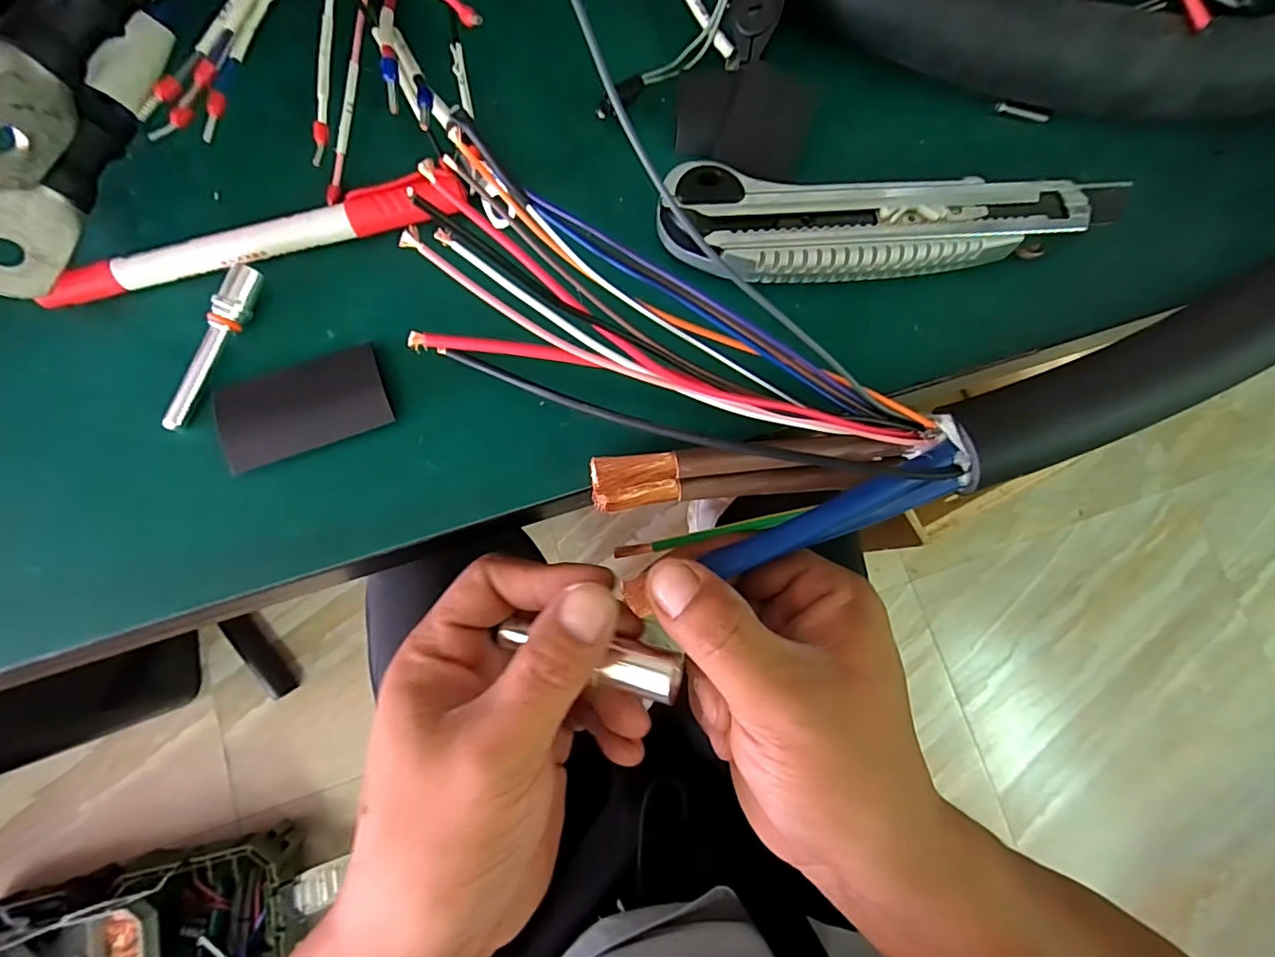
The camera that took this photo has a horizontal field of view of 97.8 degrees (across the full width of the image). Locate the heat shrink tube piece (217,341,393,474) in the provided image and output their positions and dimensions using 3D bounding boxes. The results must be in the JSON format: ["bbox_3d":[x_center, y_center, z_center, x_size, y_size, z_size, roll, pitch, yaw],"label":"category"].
[{"bbox_3d":[-0.108,-0.023,0.179,0.052,0.004,0.028,-20,83,-5],"label":"heat shrink tube piece"}]

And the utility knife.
[{"bbox_3d":[0.092,-0.088,0.200,0.167,0.018,0.037,-1,80,-4],"label":"utility knife"}]

